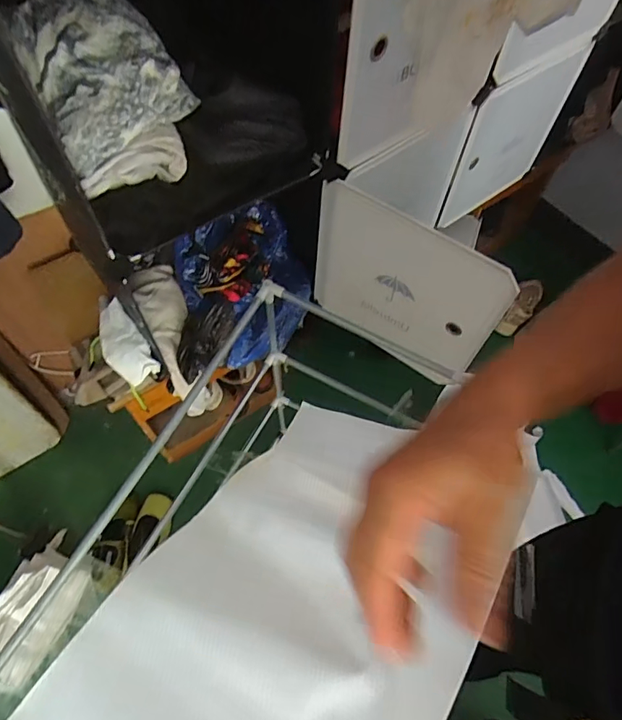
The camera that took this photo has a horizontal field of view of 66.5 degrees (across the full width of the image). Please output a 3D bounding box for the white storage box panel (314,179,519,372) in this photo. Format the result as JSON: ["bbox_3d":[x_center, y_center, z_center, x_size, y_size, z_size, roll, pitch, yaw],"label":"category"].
[{"bbox_3d":[0.150,-0.126,0.822,0.333,0.287,0.027,34,65,16],"label":"white storage box panel"}]

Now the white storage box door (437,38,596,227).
[{"bbox_3d":[0.431,-0.475,1.042,0.311,0.366,0.017,-32,70,-14],"label":"white storage box door"}]

